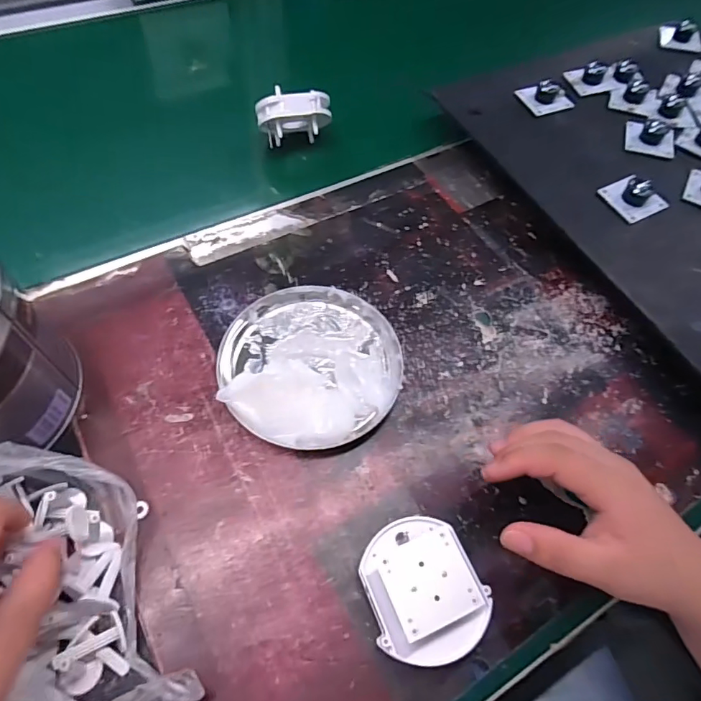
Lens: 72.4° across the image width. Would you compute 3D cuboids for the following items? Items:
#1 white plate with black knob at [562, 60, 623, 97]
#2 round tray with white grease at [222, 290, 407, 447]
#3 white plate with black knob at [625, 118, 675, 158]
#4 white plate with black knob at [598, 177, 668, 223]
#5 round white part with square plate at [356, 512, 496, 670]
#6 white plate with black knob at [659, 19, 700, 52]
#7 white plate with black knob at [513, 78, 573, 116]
[{"bbox_3d":[0.254,-0.286,0.497,0.045,0.021,0.041,-4,59,-7],"label":"white plate with black knob"},{"bbox_3d":[-0.028,0.005,0.341,0.126,0.026,0.126,2,59,-3],"label":"round tray with white grease"},{"bbox_3d":[0.285,-0.207,0.447,0.041,0.016,0.051,19,59,7],"label":"white plate with black knob"},{"bbox_3d":[0.245,-0.135,0.409,0.043,0.018,0.042,-22,63,-17],"label":"white plate with black knob"},{"bbox_3d":[0.039,0.130,0.262,0.058,0.044,0.070,-17,62,-14],"label":"round white part with square plate"},{"bbox_3d":[0.381,-0.361,0.549,0.047,0.028,0.030,24,60,10],"label":"white plate with black knob"},{"bbox_3d":[0.196,-0.256,0.474,0.044,0.018,0.041,-16,61,-14],"label":"white plate with black knob"}]

